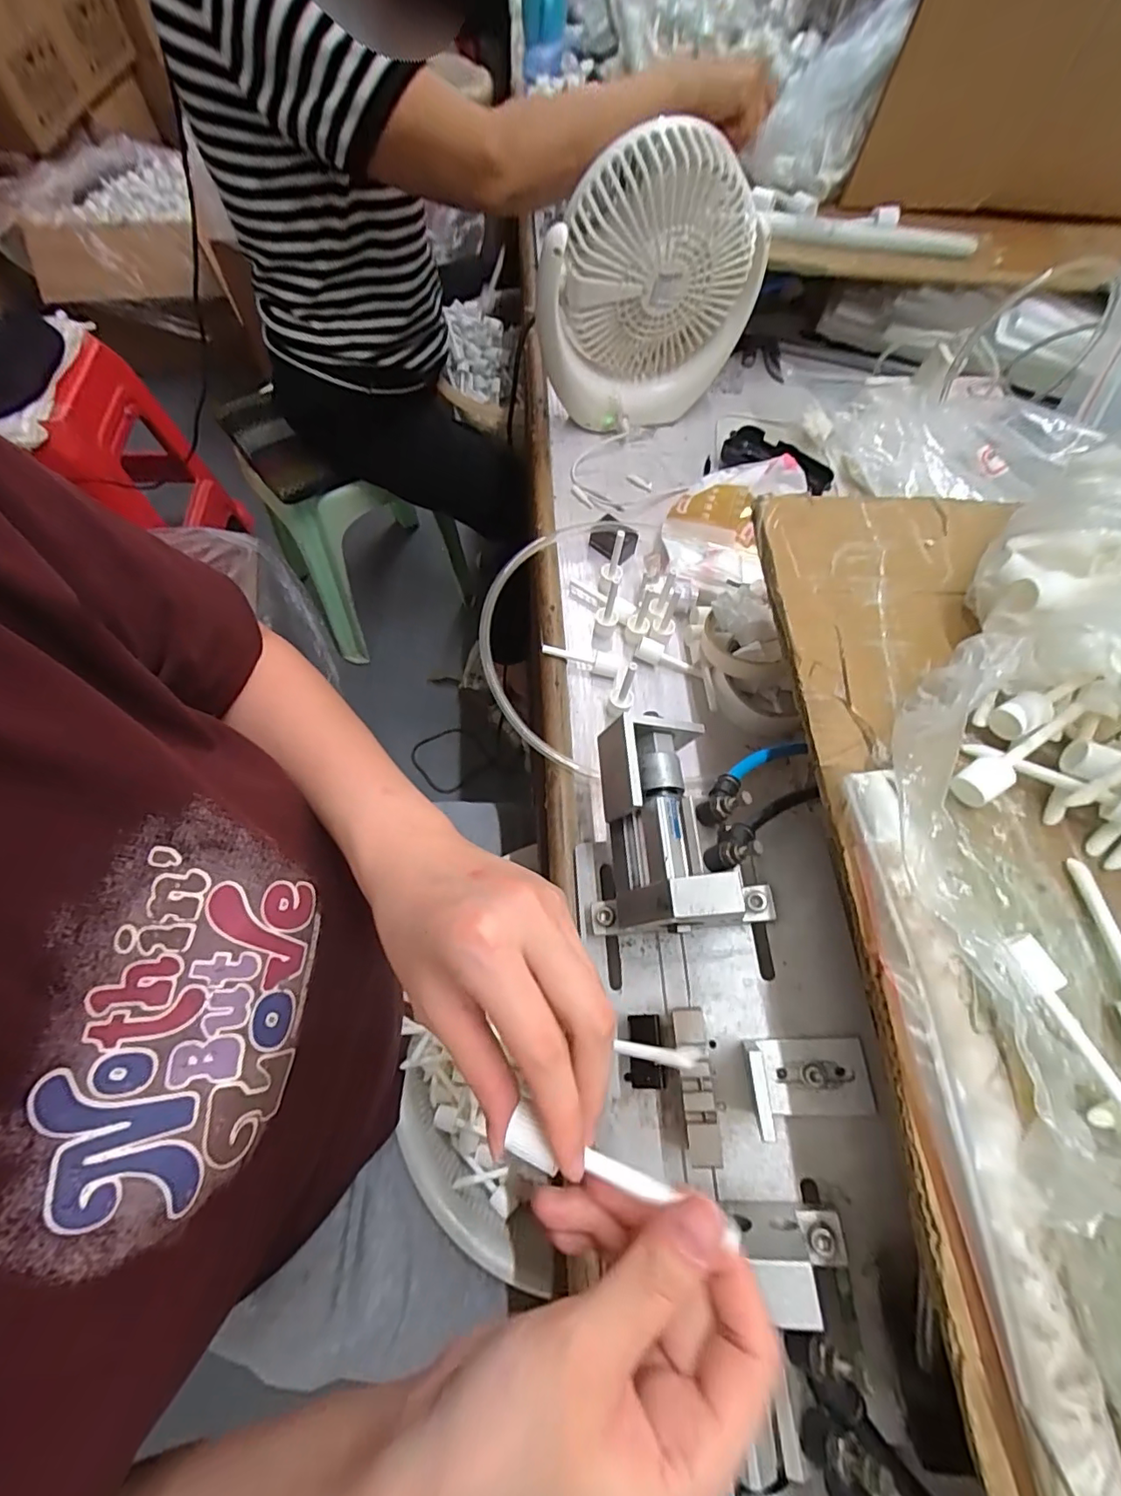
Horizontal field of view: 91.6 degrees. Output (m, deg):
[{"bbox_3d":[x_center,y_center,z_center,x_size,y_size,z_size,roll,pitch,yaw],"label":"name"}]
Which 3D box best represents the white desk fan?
[{"bbox_3d":[0.077,-0.406,0.494,0.189,0.198,0.070,-18,68,-11],"label":"white desk fan"}]

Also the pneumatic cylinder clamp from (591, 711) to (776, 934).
[{"bbox_3d":[0.069,0.043,0.330,0.097,0.076,0.128,-3,66,-5],"label":"pneumatic cylinder clamp"}]

